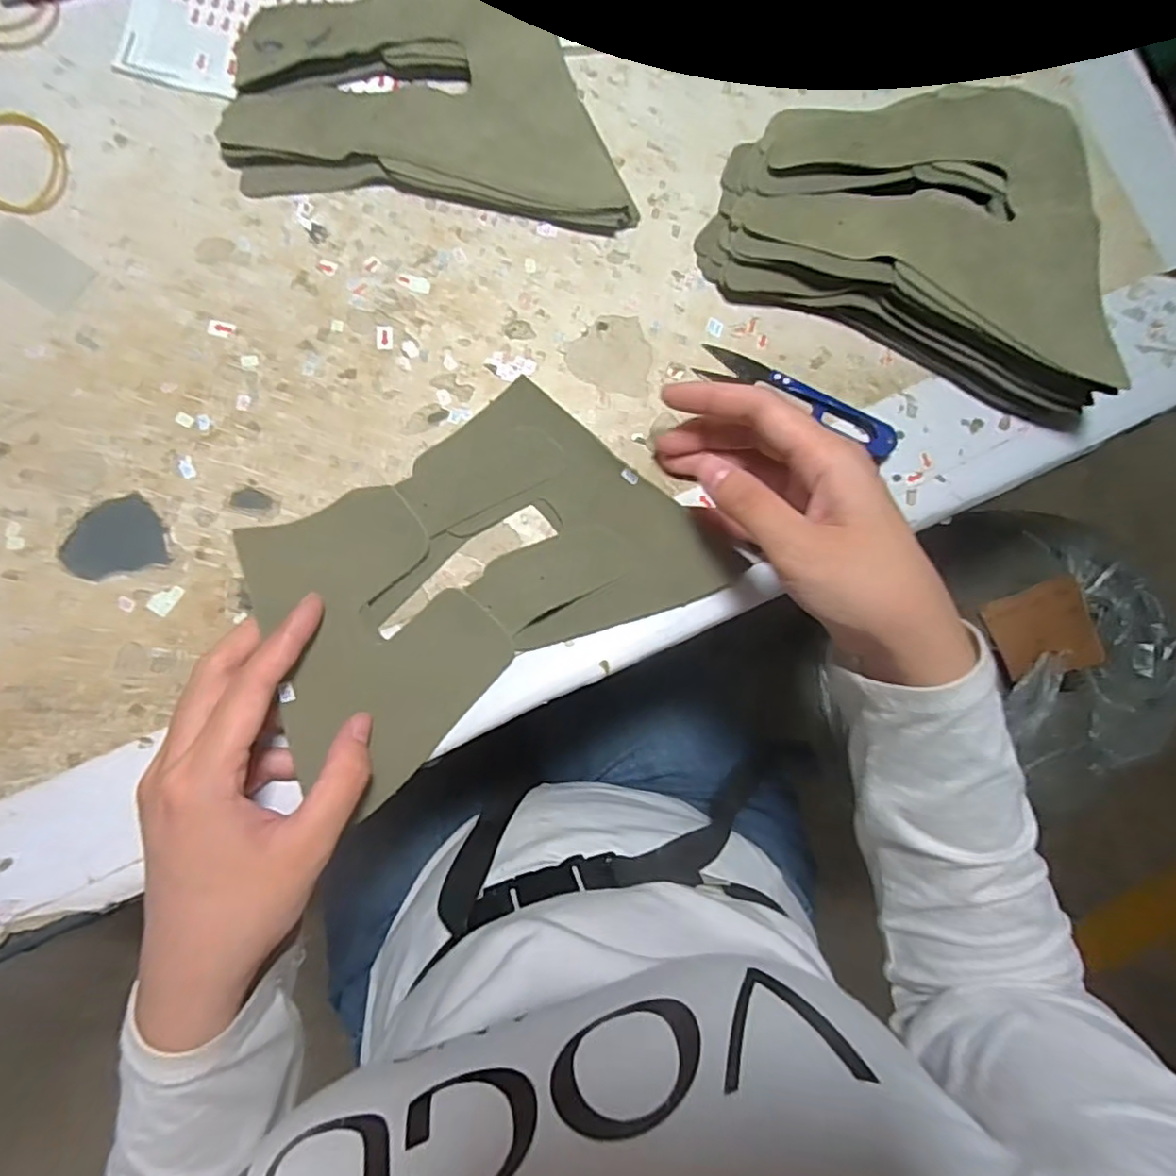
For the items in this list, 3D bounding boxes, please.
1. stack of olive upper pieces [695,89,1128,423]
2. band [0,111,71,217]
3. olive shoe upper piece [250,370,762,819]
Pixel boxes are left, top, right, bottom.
[{"bbox_3d":[0.166,-0.173,0.311,0.203,0.049,0.127,21,83,-4],"label":"stack of olive upper pieces"},{"bbox_3d":[-0.263,-0.195,0.291,0.048,0.004,0.043,42,82,-1],"label":"band"},{"bbox_3d":[-0.047,-0.009,0.286,0.197,0.016,0.127,-31,88,-8],"label":"olive shoe upper piece"}]

